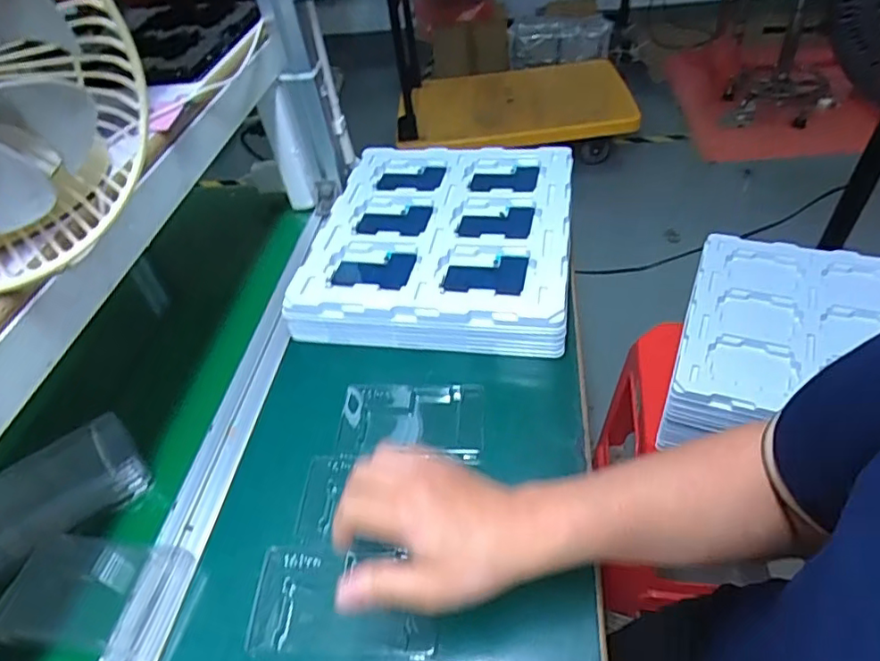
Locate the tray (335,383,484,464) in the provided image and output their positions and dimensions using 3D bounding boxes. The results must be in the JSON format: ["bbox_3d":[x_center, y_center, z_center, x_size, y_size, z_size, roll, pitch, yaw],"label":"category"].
[{"bbox_3d":[-0.026,0.080,0.511,0.127,0.023,0.078,1,44,8],"label":"tray"}]

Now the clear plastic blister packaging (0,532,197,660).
[{"bbox_3d":[-0.254,0.193,0.418,0.126,0.018,0.076,4,45,11],"label":"clear plastic blister packaging"}]

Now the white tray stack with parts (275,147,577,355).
[{"bbox_3d":[0.007,-0.110,0.669,0.283,0.057,0.319,3,45,11],"label":"white tray stack with parts"}]

